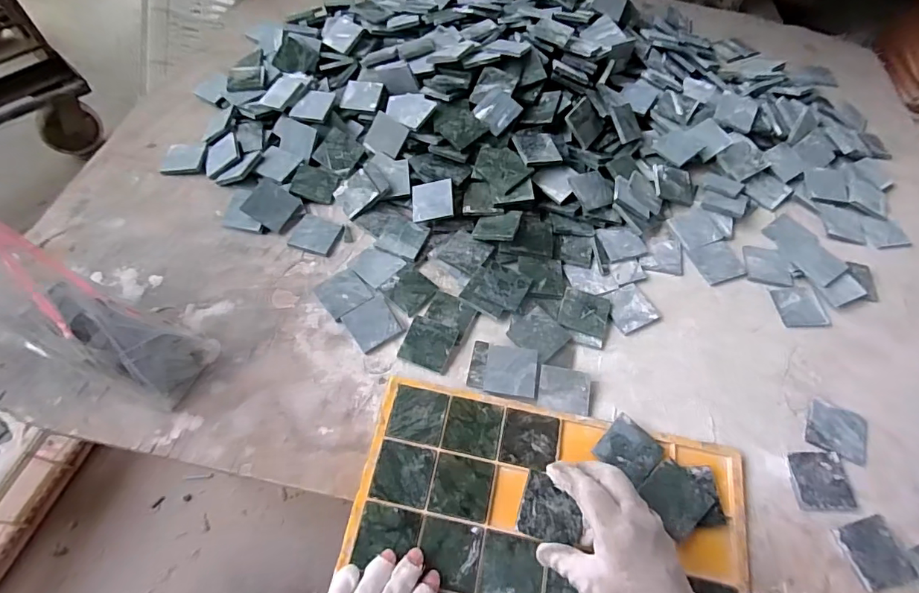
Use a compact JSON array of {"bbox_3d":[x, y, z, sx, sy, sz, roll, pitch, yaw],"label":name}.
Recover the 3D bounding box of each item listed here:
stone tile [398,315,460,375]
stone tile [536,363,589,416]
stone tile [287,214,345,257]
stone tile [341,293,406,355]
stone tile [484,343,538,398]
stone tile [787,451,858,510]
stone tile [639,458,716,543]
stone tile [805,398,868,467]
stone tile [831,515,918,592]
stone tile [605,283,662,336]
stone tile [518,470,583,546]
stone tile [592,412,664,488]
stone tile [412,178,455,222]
[{"bbox_3d":[-0.030,0.046,0.482,0.051,0.008,0.049,20,61,11],"label":"stone tile"},{"bbox_3d":[0.101,0.091,0.463,0.049,0.011,0.041,9,59,5],"label":"stone tile"},{"bbox_3d":[-0.165,-0.071,0.551,0.054,0.004,0.046,15,60,8],"label":"stone tile"},{"bbox_3d":[-0.088,0.027,0.494,0.049,0.004,0.052,-31,64,-18],"label":"stone tile"},{"bbox_3d":[0.050,0.071,0.466,0.049,0.005,0.049,6,59,3],"label":"stone tile"},{"bbox_3d":[0.325,0.165,0.429,0.051,0.009,0.048,0,59,-1],"label":"stone tile"},{"bbox_3d":[0.184,0.169,0.405,0.048,0.004,0.048,-35,70,-18],"label":"stone tile"},{"bbox_3d":[0.359,0.127,0.455,0.050,0.008,0.051,23,61,12],"label":"stone tile"},{"bbox_3d":[0.348,0.214,0.401,0.050,0.008,0.049,-13,60,-8],"label":"stone tile"},{"bbox_3d":[0.185,0.012,0.518,0.051,0.005,0.051,-22,62,-14],"label":"stone tile"},{"bbox_3d":[0.074,0.169,0.381,0.049,0.010,0.046,14,60,7],"label":"stone tile"},{"bbox_3d":[0.151,0.136,0.428,0.046,0.004,0.046,39,73,18],"label":"stone tile"},{"bbox_3d":[-0.032,-0.112,0.561,0.050,0.005,0.045,-9,78,16],"label":"stone tile"}]

